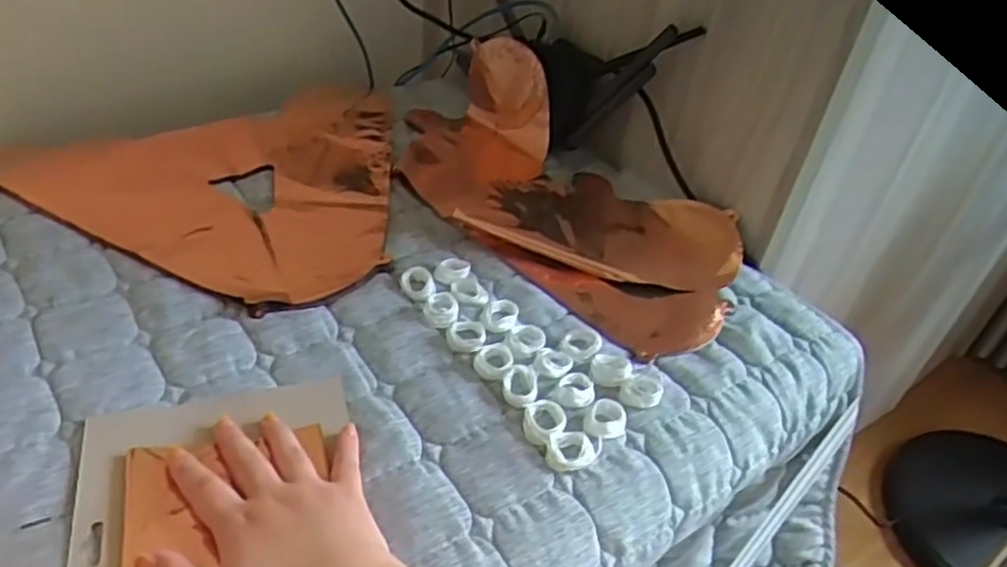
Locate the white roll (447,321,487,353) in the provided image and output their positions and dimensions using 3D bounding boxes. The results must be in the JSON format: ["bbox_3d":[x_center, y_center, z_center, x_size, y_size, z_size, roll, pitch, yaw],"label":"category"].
[{"bbox_3d":[-0.028,0.040,0.559,0.029,0.012,0.023,9,40,2],"label":"white roll"}]

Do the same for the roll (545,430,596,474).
[{"bbox_3d":[0.046,0.113,0.489,0.031,0.010,0.027,9,40,2],"label":"roll"}]

